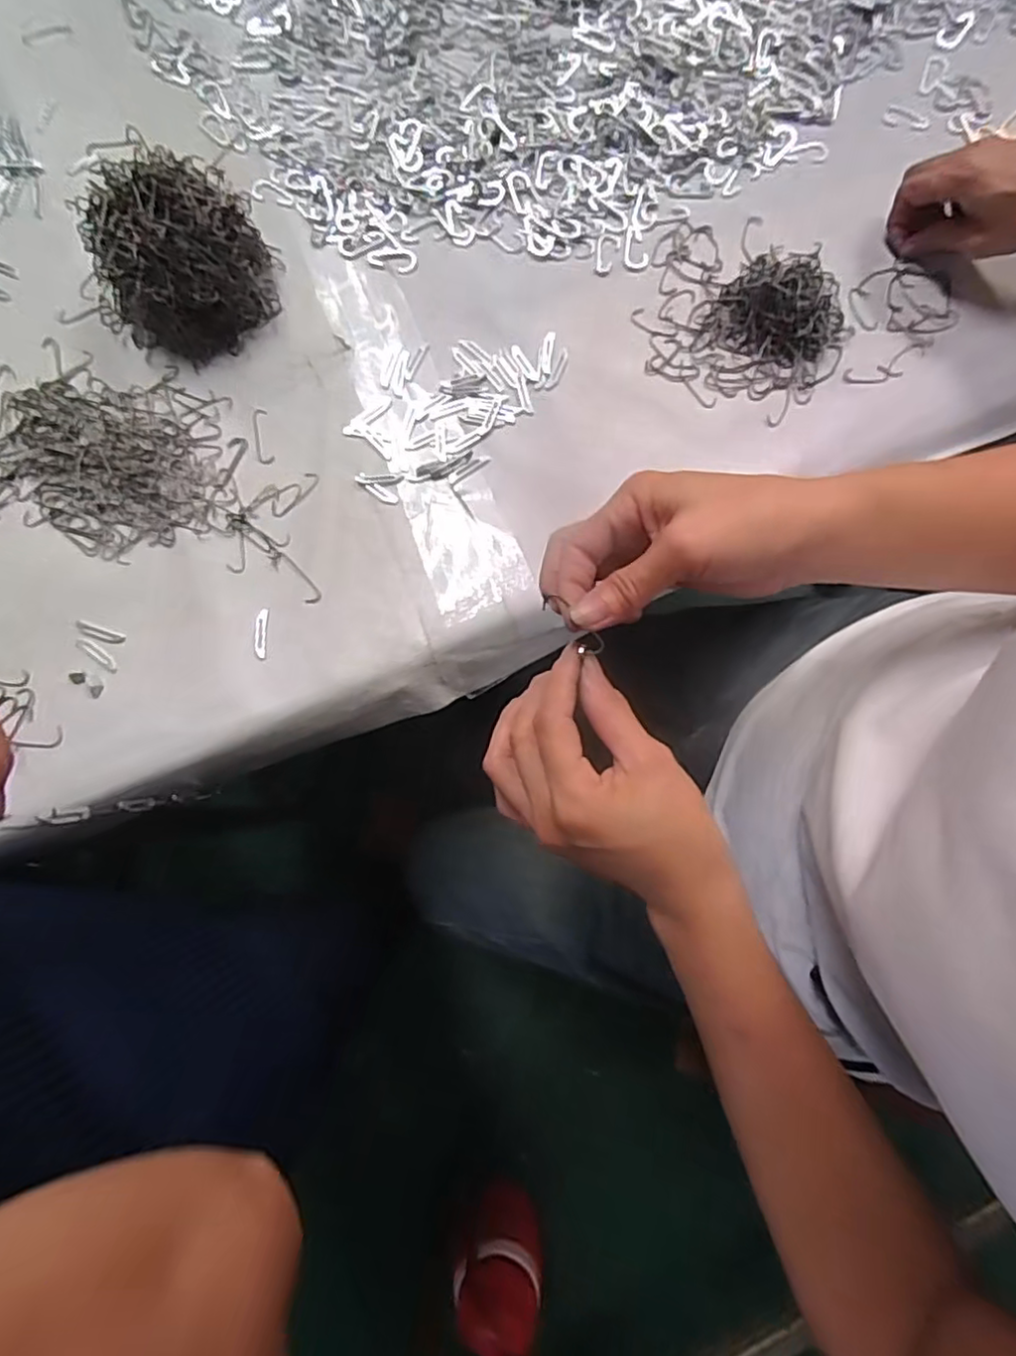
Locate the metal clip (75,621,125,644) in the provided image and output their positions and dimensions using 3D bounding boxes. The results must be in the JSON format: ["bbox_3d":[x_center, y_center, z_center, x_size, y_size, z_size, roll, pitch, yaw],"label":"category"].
[{"bbox_3d":[-0.282,-0.031,0.446,0.035,0.004,0.008,19,75,1],"label":"metal clip"}]

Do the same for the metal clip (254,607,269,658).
[{"bbox_3d":[-0.171,-0.031,0.445,0.009,0.004,0.035,-1,79,0],"label":"metal clip"}]

